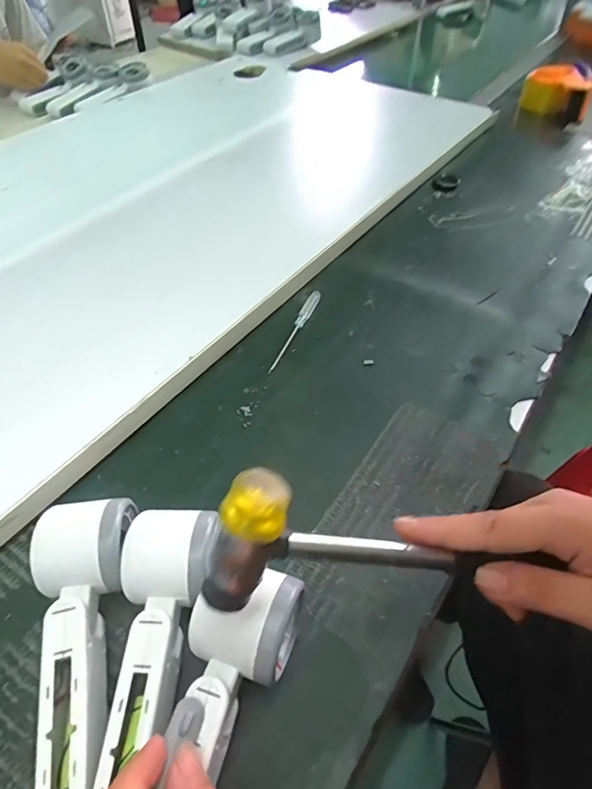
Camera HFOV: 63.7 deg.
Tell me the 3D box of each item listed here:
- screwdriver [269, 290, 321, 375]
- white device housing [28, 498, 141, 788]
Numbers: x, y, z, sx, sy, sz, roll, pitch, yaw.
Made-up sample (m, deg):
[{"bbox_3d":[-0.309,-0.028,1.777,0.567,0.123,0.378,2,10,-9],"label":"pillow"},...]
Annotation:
[{"bbox_3d":[-0.001,-0.068,0.492,0.012,0.011,0.124,19,52,15],"label":"screwdriver"},{"bbox_3d":[-0.132,0.143,0.281,0.055,0.057,0.159,-3,49,-3],"label":"white device housing"}]

